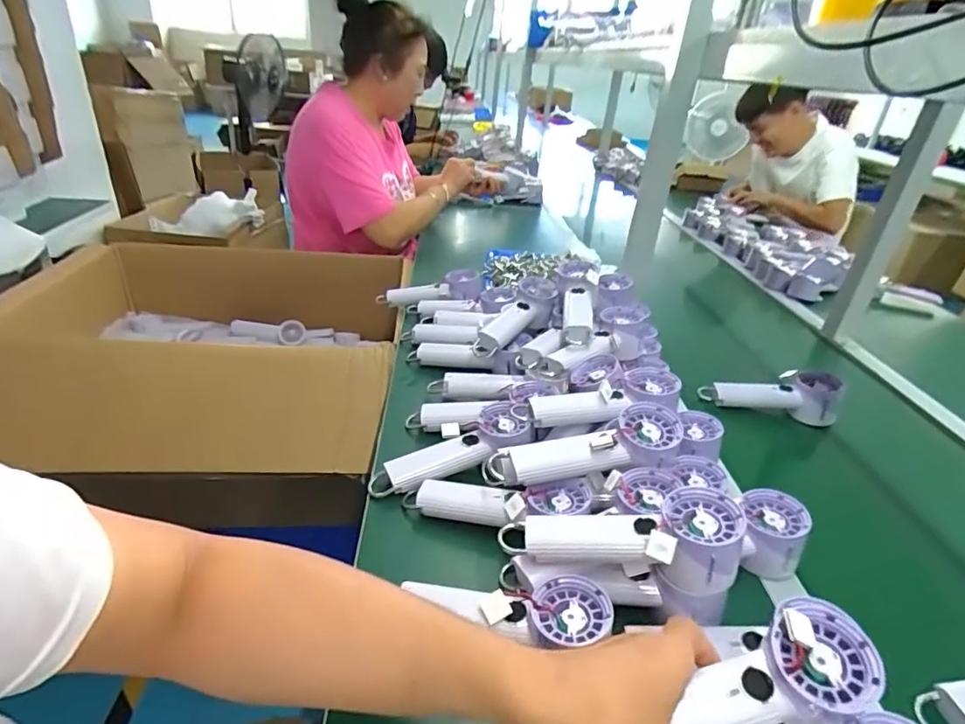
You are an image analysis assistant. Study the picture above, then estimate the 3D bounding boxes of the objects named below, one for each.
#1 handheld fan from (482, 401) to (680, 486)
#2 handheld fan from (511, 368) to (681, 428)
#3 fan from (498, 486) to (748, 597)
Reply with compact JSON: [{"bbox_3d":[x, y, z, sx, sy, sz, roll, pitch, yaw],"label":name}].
[{"bbox_3d":[0.103,0.094,0.548,0.203,0.045,0.064,-14,31,1],"label":"handheld fan"},{"bbox_3d":[0.132,0.041,0.617,0.194,0.041,0.063,-13,31,-3],"label":"handheld fan"},{"bbox_3d":[0.116,0.159,0.455,0.197,0.066,0.068,-5,28,9],"label":"fan"}]

